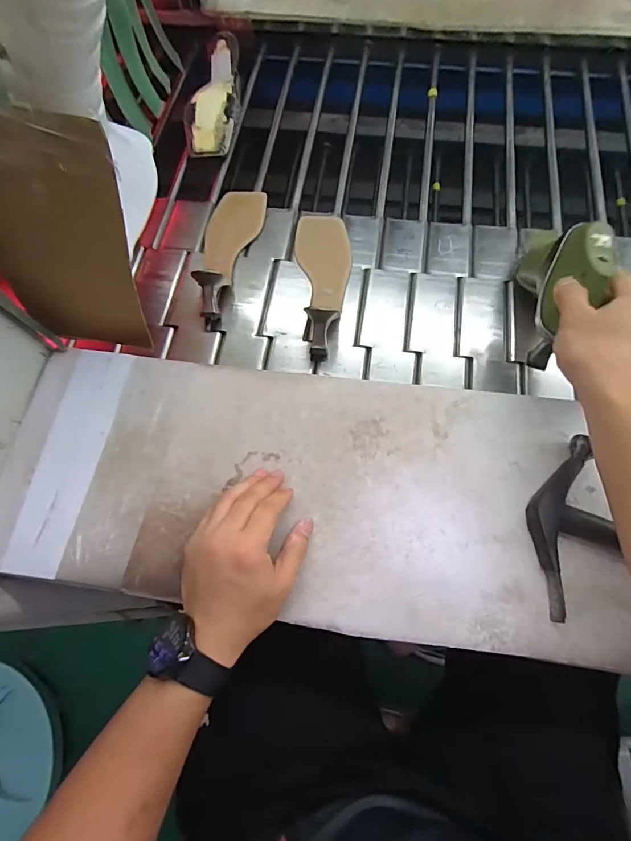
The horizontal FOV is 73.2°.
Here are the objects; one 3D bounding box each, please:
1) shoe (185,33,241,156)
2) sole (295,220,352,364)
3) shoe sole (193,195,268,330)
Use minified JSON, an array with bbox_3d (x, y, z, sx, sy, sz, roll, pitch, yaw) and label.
[{"bbox_3d":[-0.161,-0.524,0.688,0.081,0.059,0.211,-2,69,1],"label":"shoe"},{"bbox_3d":[0.011,-0.195,0.564,0.074,0.045,0.236,-2,69,1],"label":"sole"},{"bbox_3d":[-0.128,-0.239,0.584,0.079,0.054,0.242,8,69,5],"label":"shoe sole"}]

